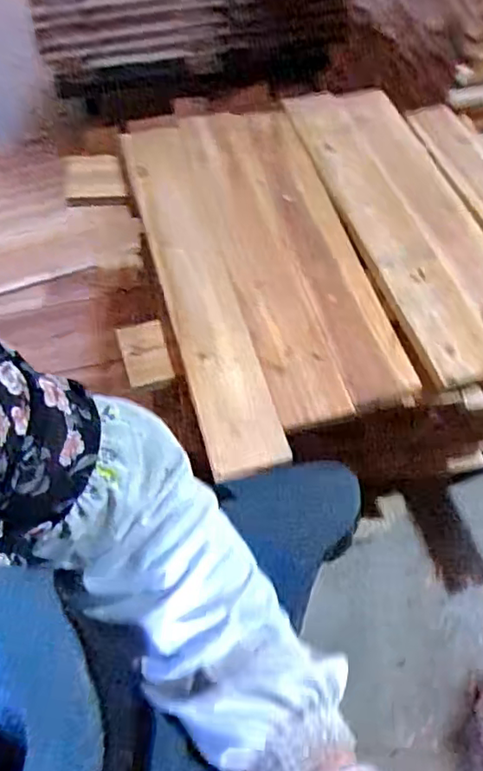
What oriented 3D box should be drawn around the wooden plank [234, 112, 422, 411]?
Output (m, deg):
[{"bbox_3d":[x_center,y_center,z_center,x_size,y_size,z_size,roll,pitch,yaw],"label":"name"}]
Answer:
[{"bbox_3d":[0.093,-0.192,0.777,0.099,0.027,0.507,-4,59,-23],"label":"wooden plank"}]

